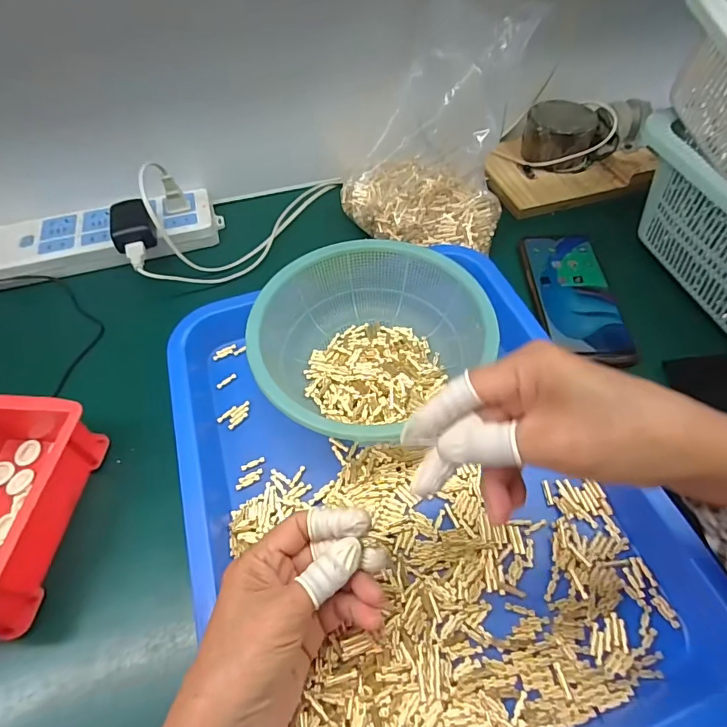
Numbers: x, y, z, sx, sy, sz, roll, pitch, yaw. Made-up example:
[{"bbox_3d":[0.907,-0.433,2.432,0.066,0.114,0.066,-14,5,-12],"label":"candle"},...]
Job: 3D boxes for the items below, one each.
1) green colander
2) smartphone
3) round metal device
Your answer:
[{"bbox_3d":[0.004,-0.019,0.375,0.186,0.059,0.179,-30,59,-19],"label":"green colander"},{"bbox_3d":[0.201,-0.068,0.432,0.075,0.009,0.163,0,54,1],"label":"smartphone"},{"bbox_3d":[0.233,-0.273,0.541,0.079,0.049,0.077,-1,54,1],"label":"round metal device"}]

